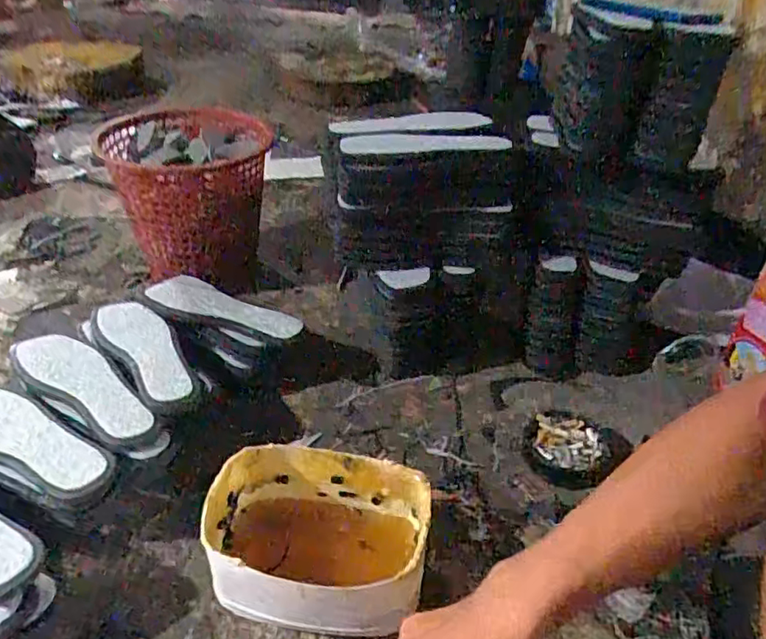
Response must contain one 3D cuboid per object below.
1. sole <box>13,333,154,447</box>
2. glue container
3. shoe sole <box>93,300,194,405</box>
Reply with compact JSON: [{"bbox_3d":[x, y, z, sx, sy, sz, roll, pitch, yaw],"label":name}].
[{"bbox_3d":[-0.335,0.071,0.658,0.215,0.016,0.074,28,41,31],"label":"sole"},{"bbox_3d":[-0.058,0.208,0.549,0.187,0.128,0.127,4,36,3],"label":"glue container"},{"bbox_3d":[-0.288,0.030,0.717,0.072,0.009,0.221,-24,43,-35],"label":"shoe sole"}]

